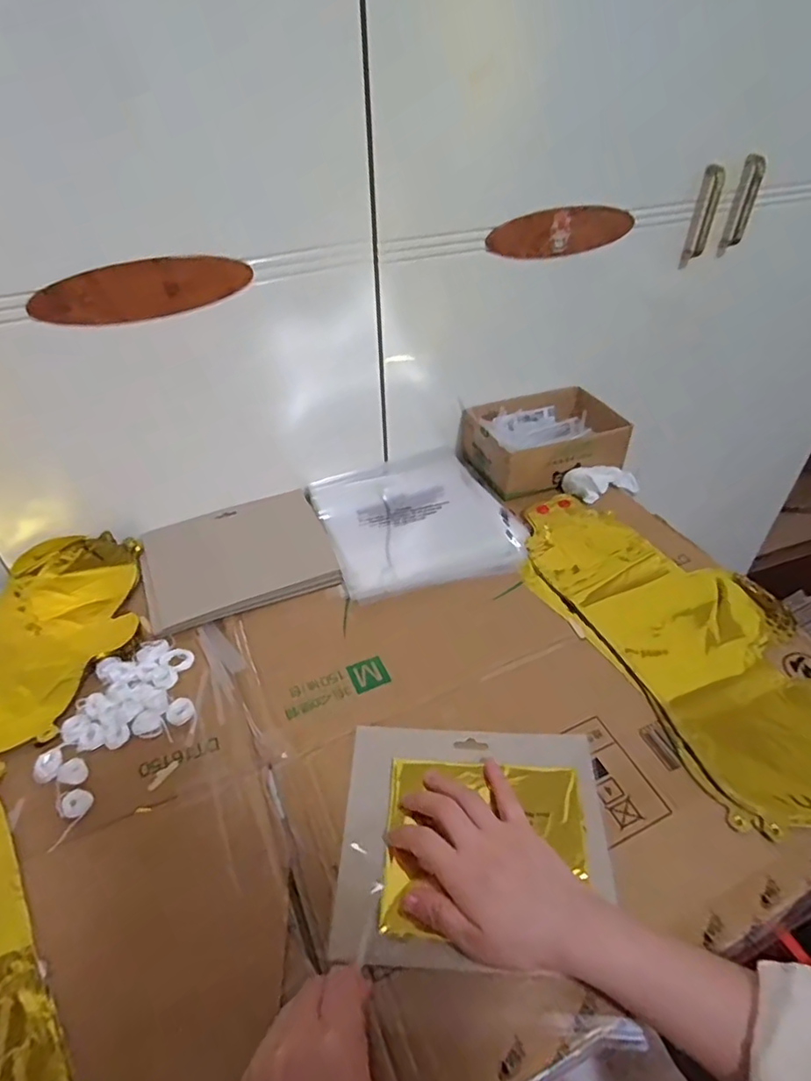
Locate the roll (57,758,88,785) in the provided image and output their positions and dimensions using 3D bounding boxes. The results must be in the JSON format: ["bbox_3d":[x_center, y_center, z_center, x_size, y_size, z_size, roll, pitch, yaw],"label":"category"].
[{"bbox_3d":[-0.262,0.182,0.447,0.024,0.004,0.020,26,48,25],"label":"roll"}]

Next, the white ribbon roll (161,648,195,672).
[{"bbox_3d":[-0.210,0.109,0.529,0.028,0.004,0.023,17,45,17],"label":"white ribbon roll"}]

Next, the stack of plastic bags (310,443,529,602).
[{"bbox_3d":[0.013,-0.031,0.681,0.216,0.016,0.217,-14,45,-15],"label":"stack of plastic bags"}]

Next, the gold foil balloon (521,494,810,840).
[{"bbox_3d":[0.284,0.086,0.546,0.212,0.013,0.423,-19,46,-19],"label":"gold foil balloon"}]

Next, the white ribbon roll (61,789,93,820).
[{"bbox_3d":[-0.250,0.197,0.431,0.021,0.007,0.022,0,43,0],"label":"white ribbon roll"}]

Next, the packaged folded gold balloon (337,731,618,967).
[{"bbox_3d":[0.051,0.214,0.418,0.190,0.016,0.163,2,43,1],"label":"packaged folded gold balloon"}]

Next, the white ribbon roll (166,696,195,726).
[{"bbox_3d":[-0.193,0.147,0.488,0.022,0.005,0.023,0,43,0],"label":"white ribbon roll"}]

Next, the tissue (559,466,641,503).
[{"bbox_3d":[0.251,-0.076,0.724,0.117,0.034,0.044,-7,42,-26],"label":"tissue"}]

